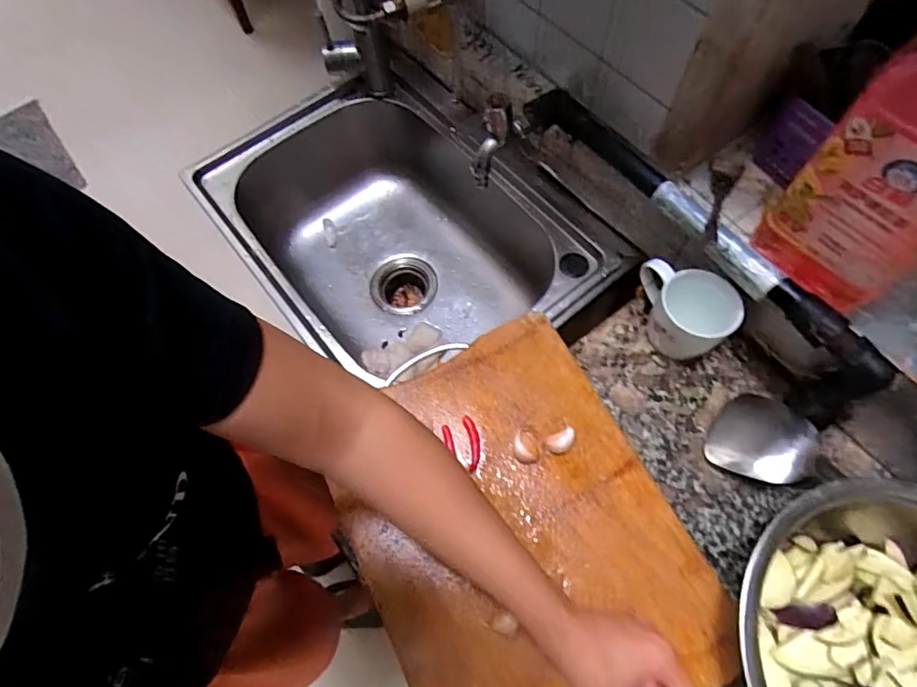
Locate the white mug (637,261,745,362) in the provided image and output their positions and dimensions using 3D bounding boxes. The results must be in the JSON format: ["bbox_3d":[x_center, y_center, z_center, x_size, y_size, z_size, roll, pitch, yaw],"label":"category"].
[{"bbox_3d":[0.241,-0.035,0.573,0.105,0.083,0.076,25,70,12],"label":"white mug"}]

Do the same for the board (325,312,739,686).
[{"bbox_3d":[0.052,0.191,0.519,0.295,0.031,0.384,-27,69,-9],"label":"board"}]

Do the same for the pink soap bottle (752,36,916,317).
[{"bbox_3d":[0.336,-0.135,0.374,0.088,0.280,0.111,-37,70,-12],"label":"pink soap bottle"}]

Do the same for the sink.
[{"bbox_3d":[-0.079,-0.147,0.796,0.376,0.198,0.547,-41,71,-14],"label":"sink"}]

